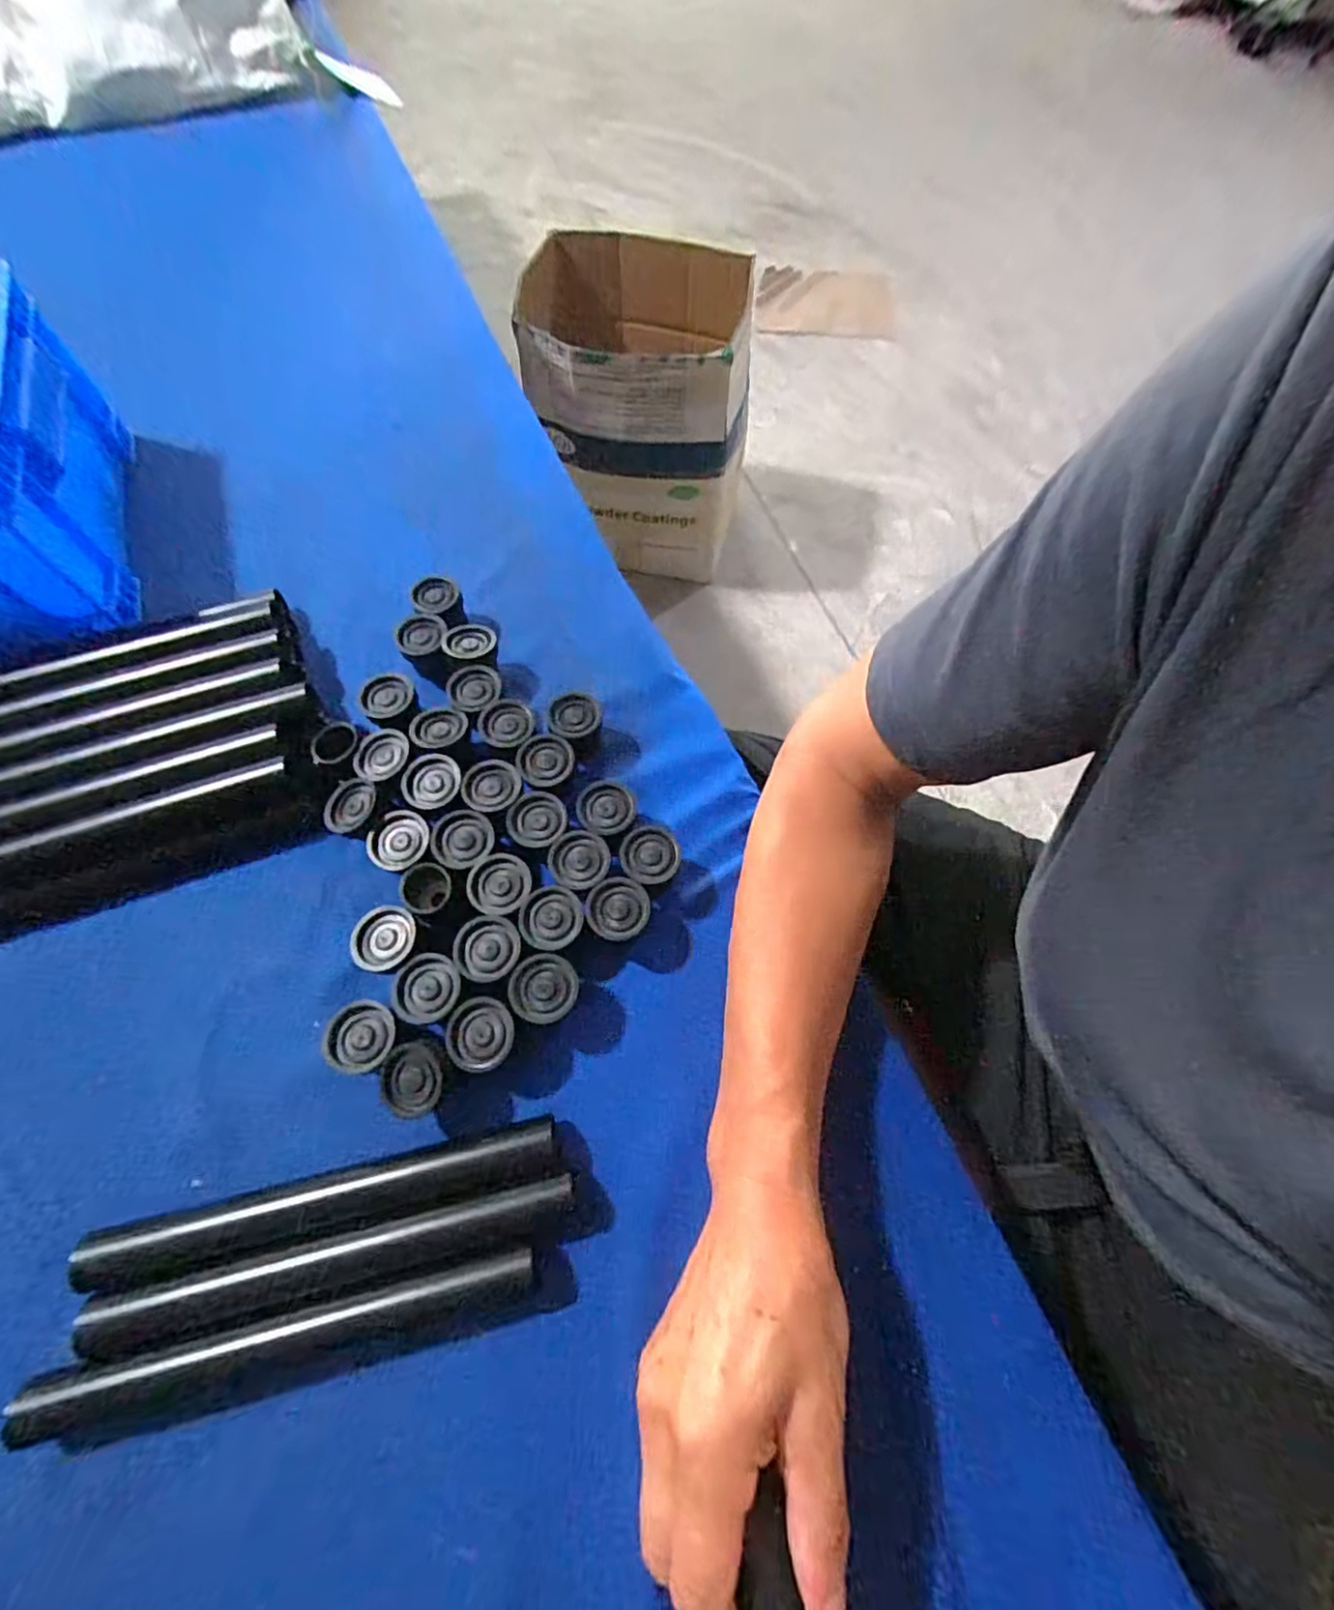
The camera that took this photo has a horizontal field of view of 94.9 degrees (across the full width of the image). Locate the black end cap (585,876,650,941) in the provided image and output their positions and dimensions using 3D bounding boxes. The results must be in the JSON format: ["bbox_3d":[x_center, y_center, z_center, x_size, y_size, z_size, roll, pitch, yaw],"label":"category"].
[{"bbox_3d":[-0.028,0.064,0.358,0.035,0.030,0.034,0,65,-1],"label":"black end cap"}]

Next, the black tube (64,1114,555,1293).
[{"bbox_3d":[-0.164,0.193,0.302,0.217,0.019,0.024,-11,66,-6],"label":"black tube"}]

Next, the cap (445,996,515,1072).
[{"bbox_3d":[-0.097,0.122,0.326,0.033,0.024,0.034,0,65,-1],"label":"cap"}]

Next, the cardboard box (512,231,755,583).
[{"bbox_3d":[-0.049,-0.751,1.227,0.385,0.502,0.325,6,65,2],"label":"cardboard box"}]

